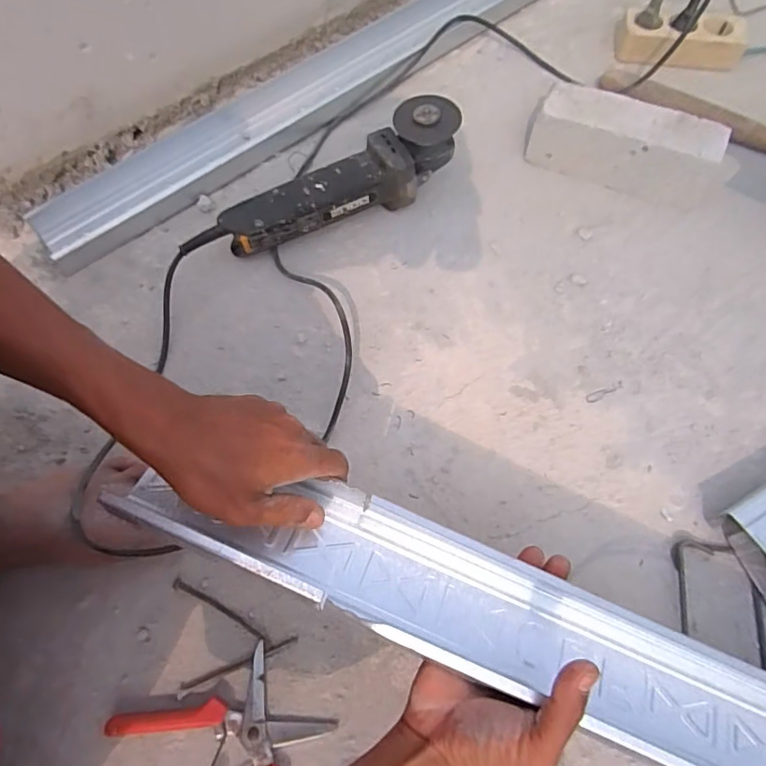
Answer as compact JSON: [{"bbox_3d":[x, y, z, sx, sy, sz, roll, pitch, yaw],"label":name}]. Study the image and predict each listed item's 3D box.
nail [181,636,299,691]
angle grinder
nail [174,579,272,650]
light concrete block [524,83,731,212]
[{"bbox_3d":[-0.116,0.227,0.426,0.097,0.004,0.007,-19,67,-7],"label":"nail"},{"bbox_3d":[-0.042,-0.212,0.574,0.272,0.093,0.068,-29,68,-11],"label":"angle grinder"},{"bbox_3d":[-0.134,0.192,0.444,0.099,0.004,0.010,25,69,12],"label":"nail"},{"bbox_3d":[0.283,-0.273,0.607,0.219,0.076,0.067,23,69,11],"label":"light concrete block"}]

